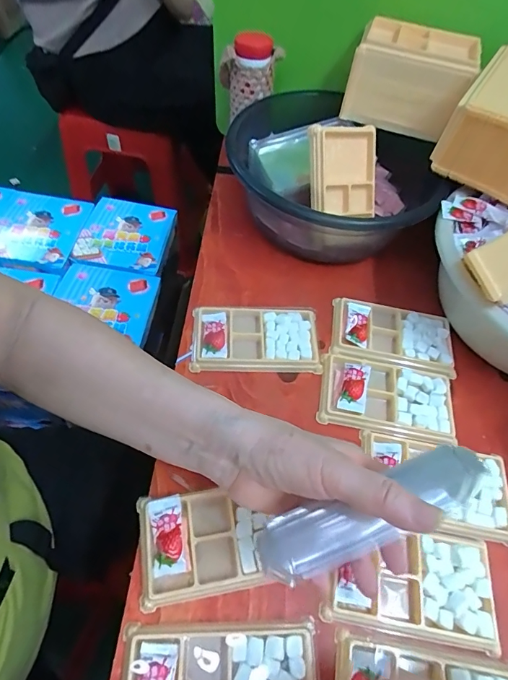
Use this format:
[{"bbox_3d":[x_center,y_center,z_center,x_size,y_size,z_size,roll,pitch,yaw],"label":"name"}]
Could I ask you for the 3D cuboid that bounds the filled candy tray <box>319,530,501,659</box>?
[{"bbox_3d":[0.126,0.193,0.323,0.130,0.016,0.078,11,57,2],"label":"filled candy tray"}]

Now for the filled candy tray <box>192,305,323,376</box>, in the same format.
[{"bbox_3d":[0.003,-0.002,0.433,0.136,0.011,0.076,0,58,-6],"label":"filled candy tray"}]

